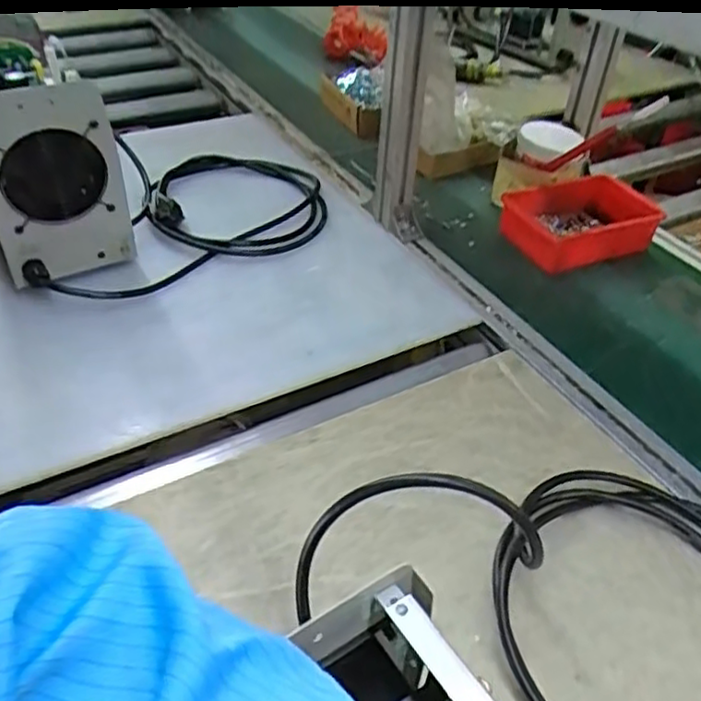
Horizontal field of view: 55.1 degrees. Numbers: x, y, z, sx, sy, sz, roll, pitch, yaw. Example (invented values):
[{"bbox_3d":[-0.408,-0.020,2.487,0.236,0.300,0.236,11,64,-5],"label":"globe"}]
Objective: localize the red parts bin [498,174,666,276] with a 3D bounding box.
[{"bbox_3d":[0.319,-0.176,0.938,0.202,0.057,0.132,-9,43,-14],"label":"red parts bin"}]

